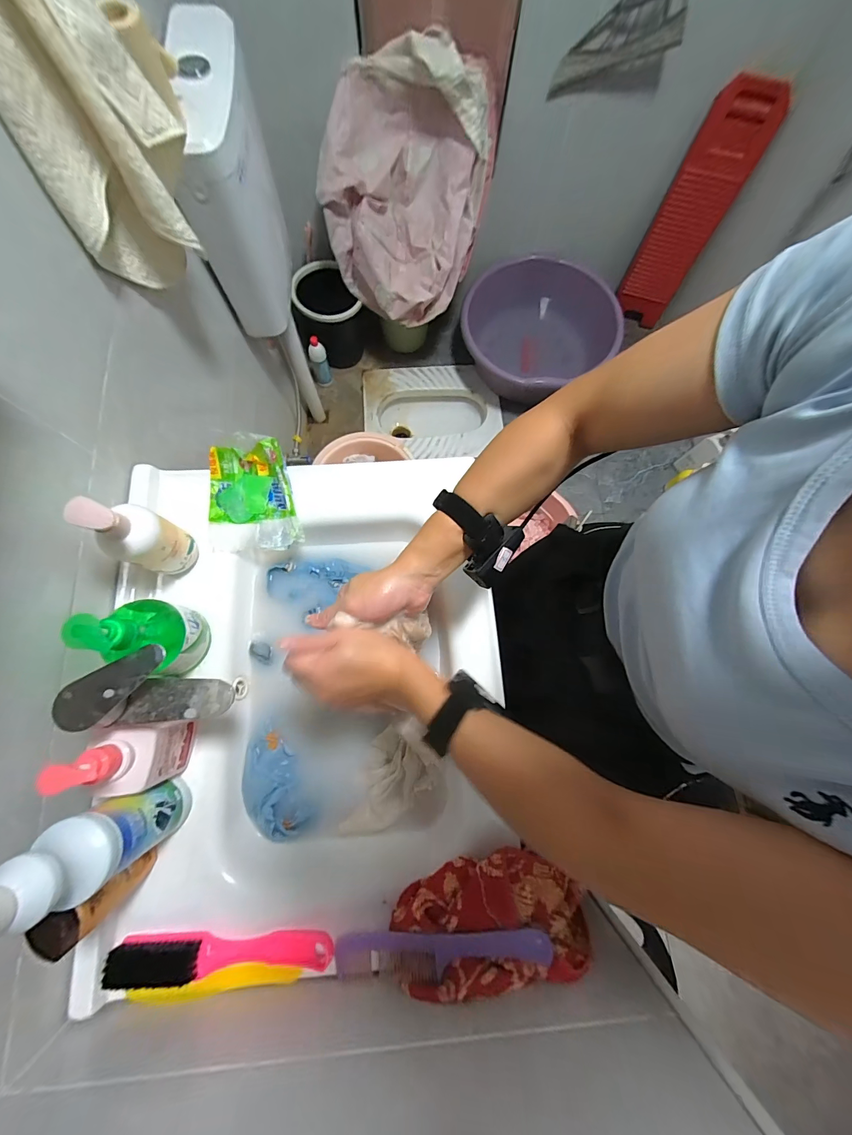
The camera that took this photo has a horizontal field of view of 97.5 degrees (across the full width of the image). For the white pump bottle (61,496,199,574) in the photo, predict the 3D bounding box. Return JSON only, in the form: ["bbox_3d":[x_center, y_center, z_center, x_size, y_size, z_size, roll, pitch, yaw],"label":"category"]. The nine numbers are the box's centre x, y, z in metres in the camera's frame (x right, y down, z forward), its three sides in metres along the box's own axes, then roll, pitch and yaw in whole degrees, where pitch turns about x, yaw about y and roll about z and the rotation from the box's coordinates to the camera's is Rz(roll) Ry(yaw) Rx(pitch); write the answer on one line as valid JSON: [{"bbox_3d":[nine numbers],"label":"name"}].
[{"bbox_3d":[-0.318,-0.032,0.422,0.053,0.164,0.063,25,78,5],"label":"white pump bottle"}]

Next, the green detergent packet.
[{"bbox_3d":[-0.239,-0.102,0.504,0.121,0.050,0.144,-6,77,-3],"label":"green detergent packet"}]

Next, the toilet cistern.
[{"bbox_3d":[-0.390,-0.774,0.787,0.115,0.359,0.362,-7,77,-3],"label":"toilet cistern"}]

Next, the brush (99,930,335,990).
[{"bbox_3d":[-0.210,0.406,0.388,0.221,0.036,0.032,2,77,-1],"label":"brush"}]

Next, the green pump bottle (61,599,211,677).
[{"bbox_3d":[-0.298,0.071,0.394,0.075,0.152,0.073,10,77,1],"label":"green pump bottle"}]

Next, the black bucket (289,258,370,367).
[{"bbox_3d":[-0.365,-0.908,1.387,0.227,0.262,0.204,-25,79,-7],"label":"black bucket"}]

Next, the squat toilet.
[{"bbox_3d":[0.020,-0.613,1.563,0.532,0.201,0.420,-5,77,-2],"label":"squat toilet"}]

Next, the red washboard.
[{"bbox_3d":[0.875,-1.147,1.271,0.242,0.658,0.046,4,78,3],"label":"red washboard"}]

